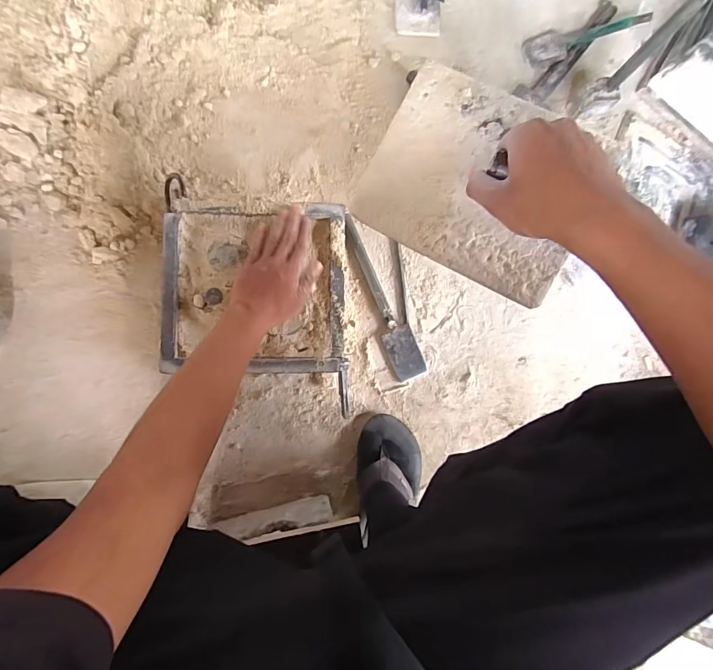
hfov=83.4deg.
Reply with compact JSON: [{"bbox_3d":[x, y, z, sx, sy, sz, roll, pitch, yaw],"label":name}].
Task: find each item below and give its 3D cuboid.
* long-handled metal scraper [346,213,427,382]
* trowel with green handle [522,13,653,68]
[{"bbox_3d":[0.044,-0.065,0.701,0.057,0.021,0.294,-23,90,-9],"label":"long-handled metal scraper"},{"bbox_3d":[0.441,-0.578,0.773,0.235,0.030,0.070,-14,89,3],"label":"trowel with green handle"}]

